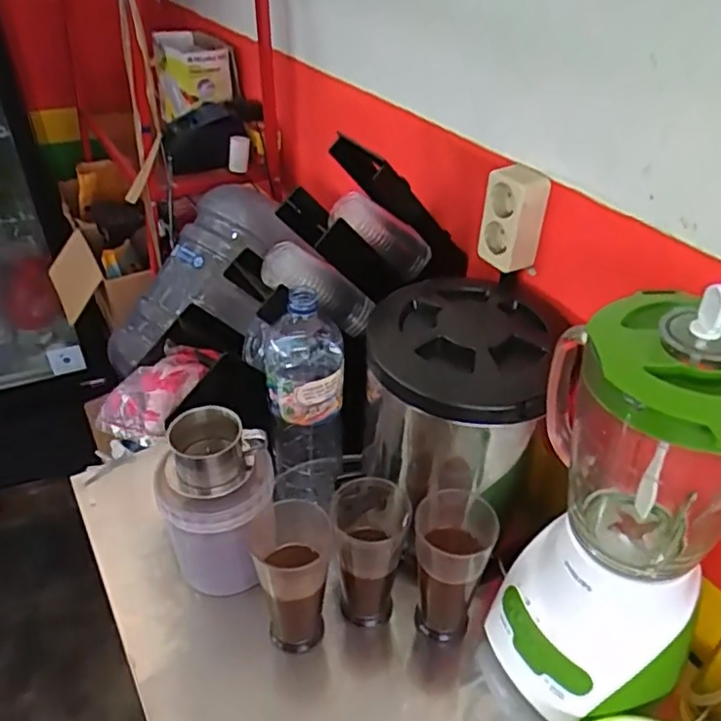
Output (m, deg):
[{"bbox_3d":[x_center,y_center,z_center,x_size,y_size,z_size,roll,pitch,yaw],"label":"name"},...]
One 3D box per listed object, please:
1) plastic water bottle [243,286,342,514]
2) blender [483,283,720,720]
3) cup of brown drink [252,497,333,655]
[{"bbox_3d":[-0.062,0.047,0.740,0.086,0.295,0.094,6,38,6],"label":"plastic water bottle"},{"bbox_3d":[0.217,0.138,0.529,0.169,0.374,0.160,15,40,18],"label":"blender"},{"bbox_3d":[-0.065,0.227,0.645,0.073,0.167,0.082,-7,38,-10],"label":"cup of brown drink"}]

